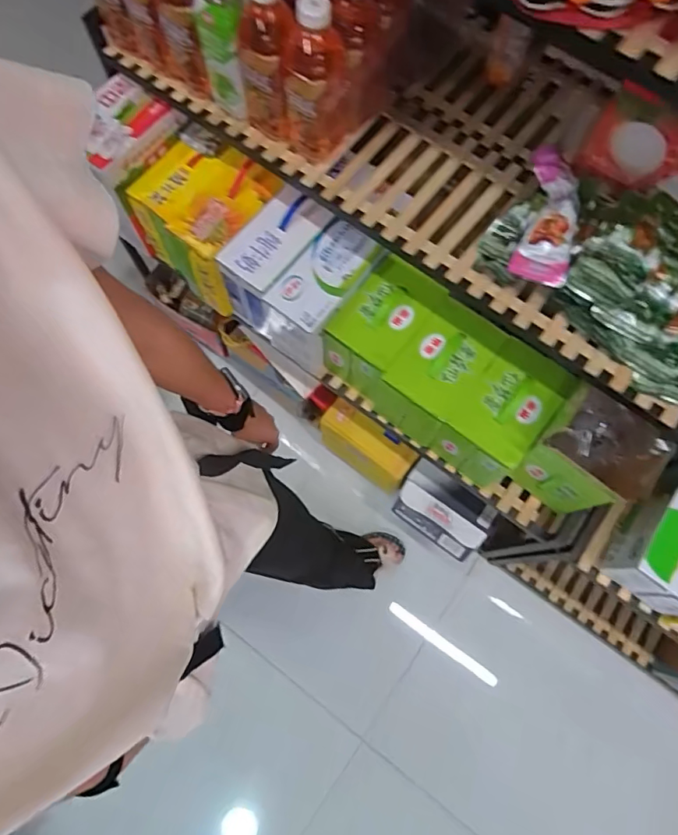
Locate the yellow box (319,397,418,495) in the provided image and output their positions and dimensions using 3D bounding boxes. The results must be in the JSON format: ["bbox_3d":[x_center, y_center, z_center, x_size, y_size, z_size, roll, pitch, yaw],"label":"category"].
[{"bbox_3d":[0.068,0.080,1.321,0.248,0.221,0.084,39,77,10],"label":"yellow box"}]

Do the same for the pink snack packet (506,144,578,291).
[{"bbox_3d":[0.308,-0.294,0.749,0.077,0.034,0.233,15,74,4],"label":"pink snack packet"}]

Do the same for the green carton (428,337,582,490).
[{"bbox_3d":[0.298,-0.003,0.945,0.139,0.163,0.211,39,77,10],"label":"green carton"}]

